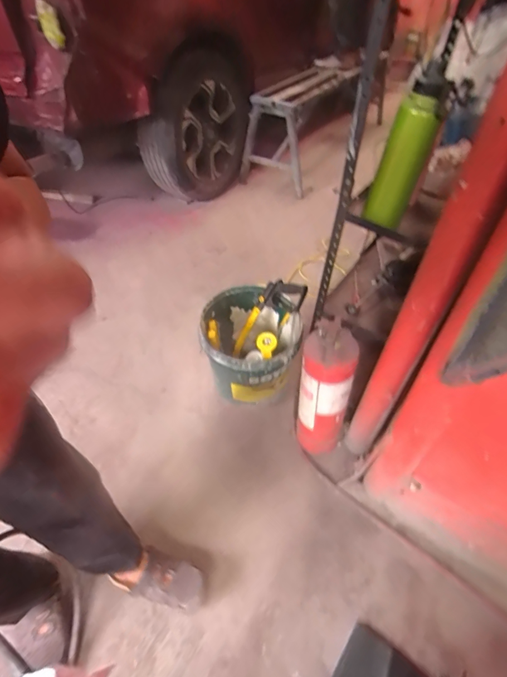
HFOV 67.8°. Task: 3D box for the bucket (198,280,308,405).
[{"bbox_3d":[-0.012,0.032,1.197,0.291,0.347,0.291,1,46,-1],"label":"bucket"}]

